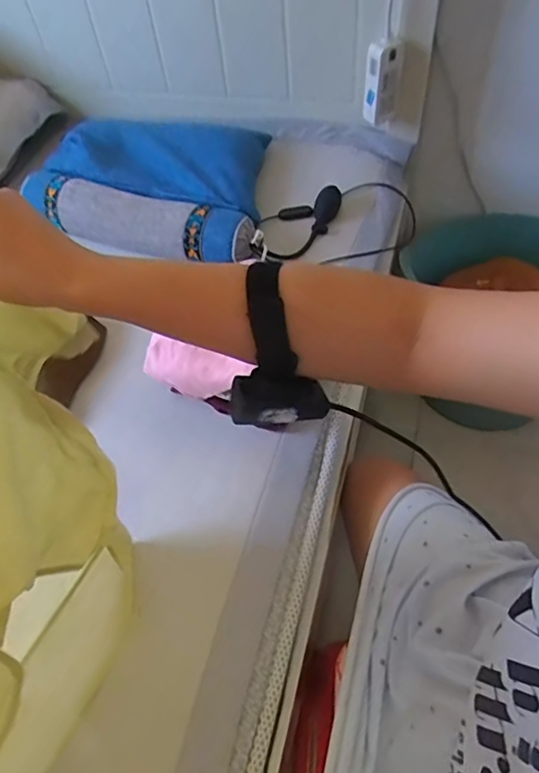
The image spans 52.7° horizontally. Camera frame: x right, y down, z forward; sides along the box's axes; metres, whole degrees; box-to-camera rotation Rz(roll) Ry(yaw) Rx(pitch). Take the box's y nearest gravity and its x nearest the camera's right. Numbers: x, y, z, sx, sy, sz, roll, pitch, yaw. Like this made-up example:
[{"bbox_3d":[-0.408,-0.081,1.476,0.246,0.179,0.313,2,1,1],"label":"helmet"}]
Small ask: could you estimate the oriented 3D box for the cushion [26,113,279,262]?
[{"bbox_3d":[-0.169,-0.370,0.950,0.407,0.091,0.309,20,58,18],"label":"cushion"}]

